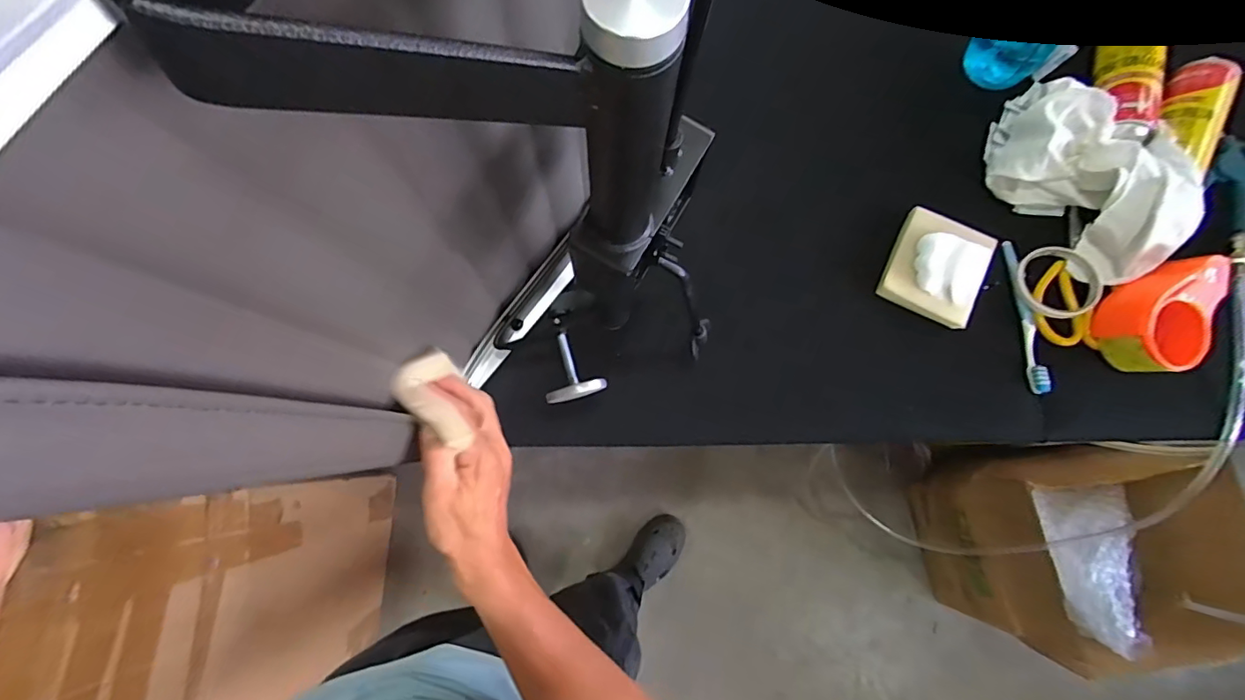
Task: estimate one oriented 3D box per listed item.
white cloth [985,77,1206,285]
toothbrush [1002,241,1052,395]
[{"bbox_3d":[0.551,-0.212,0.607,0.227,0.074,0.178,39,81,6],"label":"white cloth"},{"bbox_3d":[0.474,-0.041,0.614,0.018,0.017,0.184,-3,79,-2],"label":"toothbrush"}]

